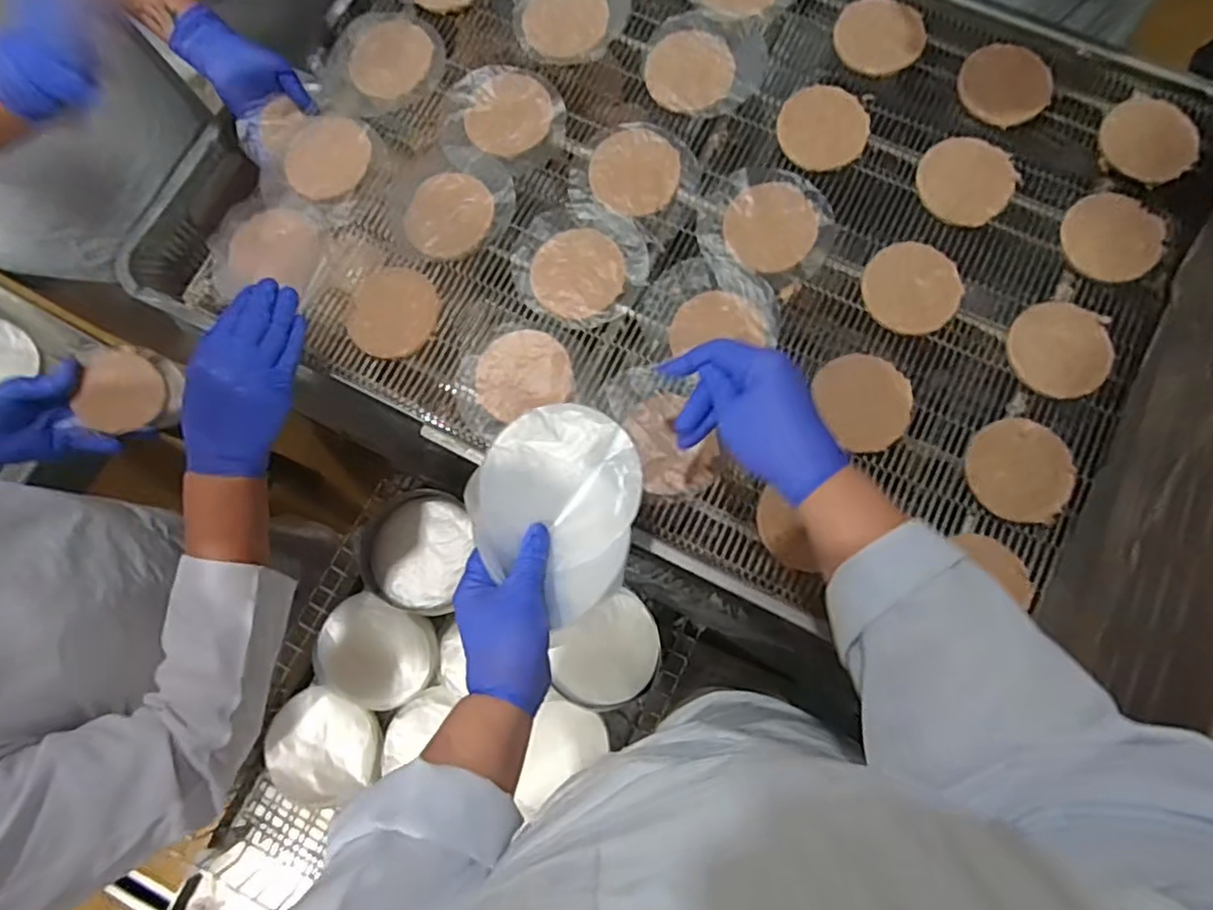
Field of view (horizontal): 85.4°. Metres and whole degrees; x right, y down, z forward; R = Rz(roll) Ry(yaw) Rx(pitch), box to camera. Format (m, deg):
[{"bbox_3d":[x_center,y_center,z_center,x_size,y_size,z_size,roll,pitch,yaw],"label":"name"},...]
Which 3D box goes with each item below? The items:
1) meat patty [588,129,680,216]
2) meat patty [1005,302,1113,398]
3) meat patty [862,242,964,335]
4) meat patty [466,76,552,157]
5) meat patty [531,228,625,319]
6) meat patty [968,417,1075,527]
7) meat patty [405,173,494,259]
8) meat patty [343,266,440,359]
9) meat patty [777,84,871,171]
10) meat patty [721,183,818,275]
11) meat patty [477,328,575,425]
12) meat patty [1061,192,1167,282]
[{"bbox_3d":[0.026,-0.268,0.621,0.082,0.004,0.088,4,79,0],"label":"meat patty"},{"bbox_3d":[0.392,-0.090,0.566,0.076,0.015,0.083,0,79,-1],"label":"meat patty"},{"bbox_3d":[0.274,-0.149,0.586,0.083,0.016,0.081,0,79,-1],"label":"meat patty"},{"bbox_3d":[-0.092,-0.331,0.642,0.074,0.005,0.084,34,81,5],"label":"meat patty"},{"bbox_3d":[-0.026,-0.166,0.601,0.082,0.006,0.083,0,79,-1],"label":"meat patty"},{"bbox_3d":[0.344,0.011,0.548,0.081,0.014,0.082,0,79,-1],"label":"meat patty"},{"bbox_3d":[-0.149,-0.226,0.619,0.081,0.007,0.081,0,79,-1],"label":"meat patty"},{"bbox_3d":[-0.195,-0.131,0.603,0.081,0.004,0.084,0,79,-1],"label":"meat patty"},{"bbox_3d":[0.206,-0.310,0.619,0.083,0.013,0.078,0,79,-1],"label":"meat patty"},{"bbox_3d":[0.152,-0.210,0.606,0.080,0.009,0.083,0,79,-1],"label":"meat patty"},{"bbox_3d":[-0.074,-0.073,0.583,0.082,0.010,0.073,-20,80,-4],"label":"meat patty"},{"bbox_3d":[0.455,-0.196,0.590,0.086,0.009,0.081,0,79,-1],"label":"meat patty"}]

